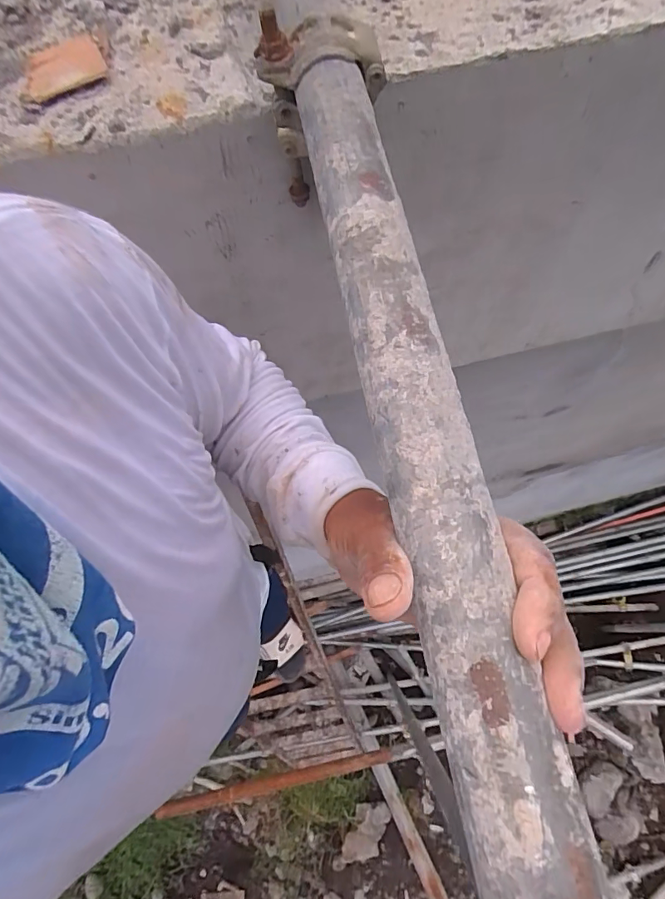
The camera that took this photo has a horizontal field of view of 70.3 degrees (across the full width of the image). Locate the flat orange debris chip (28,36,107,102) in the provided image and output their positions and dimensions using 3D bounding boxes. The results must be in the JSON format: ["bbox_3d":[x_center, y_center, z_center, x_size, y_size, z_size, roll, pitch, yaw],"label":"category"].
[{"bbox_3d":[-0.222,-0.314,0.387,0.065,0.004,0.064,-25,71,-6],"label":"flat orange debris chip"}]

